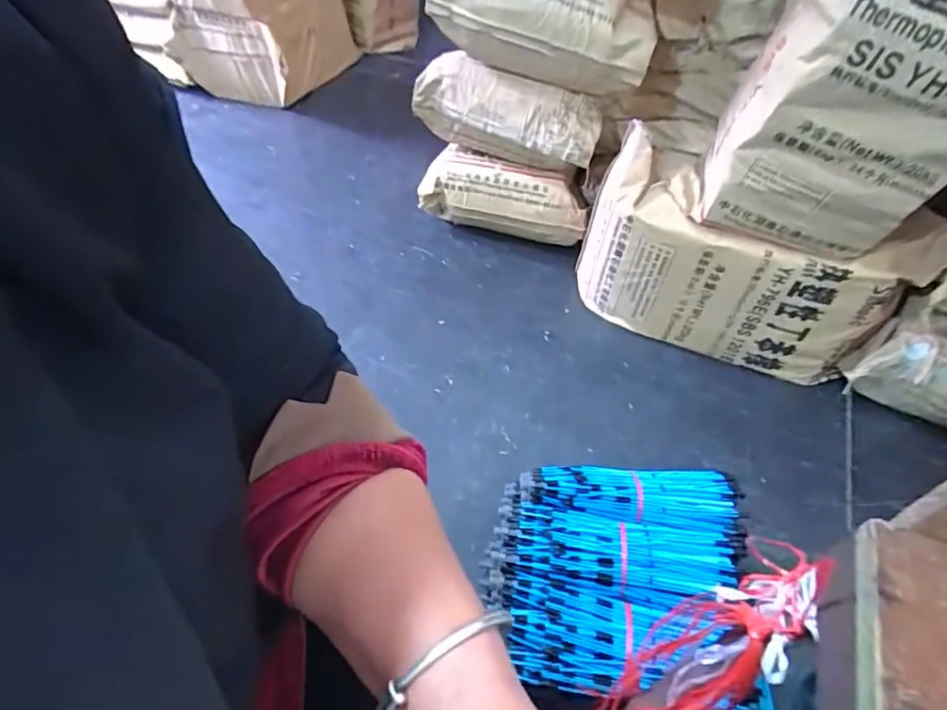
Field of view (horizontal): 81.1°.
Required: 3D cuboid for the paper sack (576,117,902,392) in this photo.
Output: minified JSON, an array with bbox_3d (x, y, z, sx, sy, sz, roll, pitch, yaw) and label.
[{"bbox_3d":[0.579,-0.180,1.301,0.700,0.382,0.173,26,53,20],"label":"paper sack"}]

